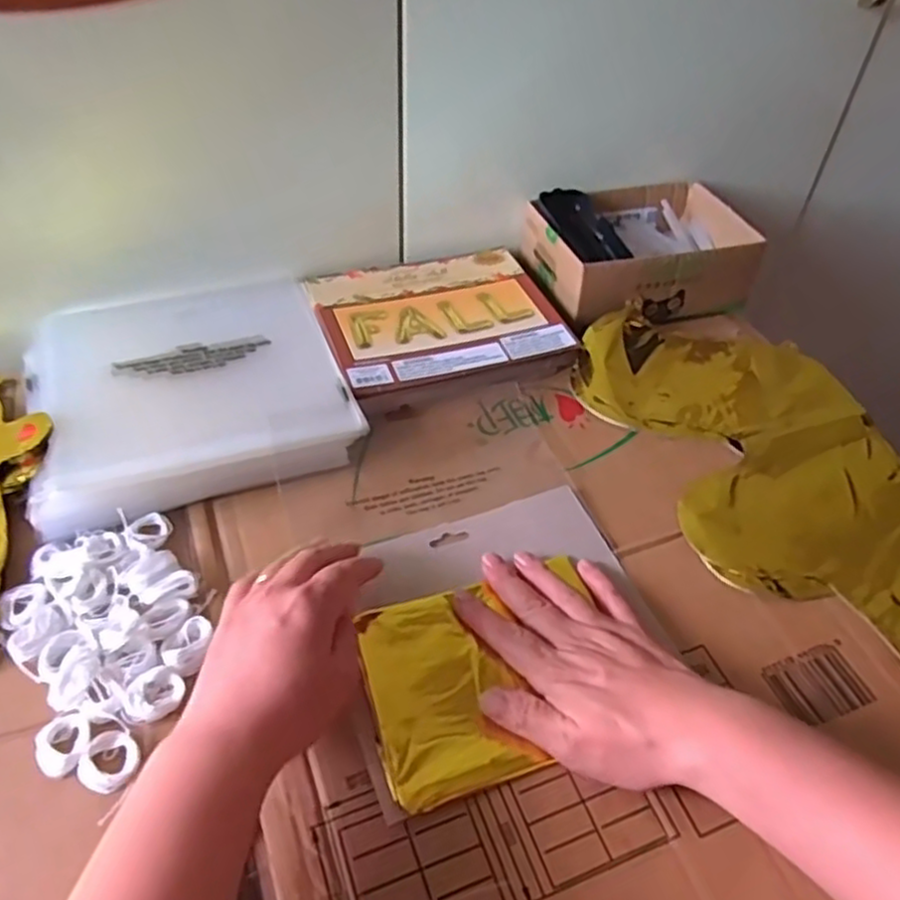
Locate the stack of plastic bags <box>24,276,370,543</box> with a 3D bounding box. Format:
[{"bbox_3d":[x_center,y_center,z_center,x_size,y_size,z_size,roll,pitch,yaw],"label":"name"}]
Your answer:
[{"bbox_3d":[-0.197,-0.050,0.552,0.216,0.034,0.229,-16,49,-18],"label":"stack of plastic bags"}]

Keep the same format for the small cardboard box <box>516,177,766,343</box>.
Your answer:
[{"bbox_3d":[0.174,-0.183,0.683,0.190,0.065,0.142,-14,49,-16],"label":"small cardboard box"}]

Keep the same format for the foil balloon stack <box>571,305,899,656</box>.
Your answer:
[{"bbox_3d":[0.259,0.038,0.513,0.202,0.013,0.429,-11,48,-14],"label":"foil balloon stack"}]

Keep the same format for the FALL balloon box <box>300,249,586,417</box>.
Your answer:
[{"bbox_3d":[-0.009,-0.109,0.637,0.197,0.024,0.180,-15,49,-17],"label":"FALL balloon box"}]

